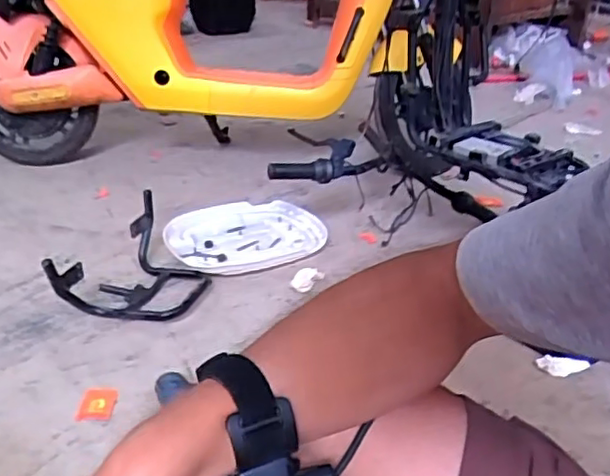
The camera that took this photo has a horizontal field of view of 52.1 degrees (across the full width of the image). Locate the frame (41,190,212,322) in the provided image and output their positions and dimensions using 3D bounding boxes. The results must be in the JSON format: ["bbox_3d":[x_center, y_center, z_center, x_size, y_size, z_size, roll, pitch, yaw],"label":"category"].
[{"bbox_3d":[-0.308,0.057,1.229,0.214,0.137,0.336,11,30,13],"label":"frame"}]

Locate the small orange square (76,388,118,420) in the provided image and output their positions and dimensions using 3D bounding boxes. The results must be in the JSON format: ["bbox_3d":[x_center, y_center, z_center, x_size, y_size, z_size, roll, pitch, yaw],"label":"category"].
[{"bbox_3d":[-0.331,0.265,0.994,0.054,0.009,0.064,3,29,-1],"label":"small orange square"}]

